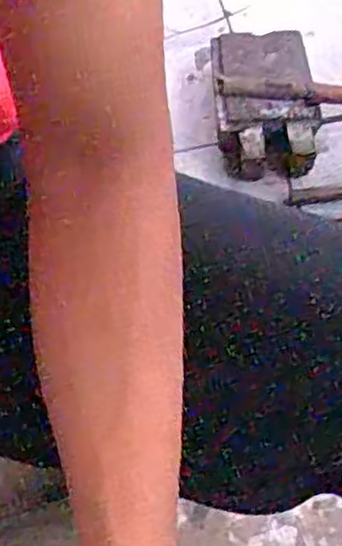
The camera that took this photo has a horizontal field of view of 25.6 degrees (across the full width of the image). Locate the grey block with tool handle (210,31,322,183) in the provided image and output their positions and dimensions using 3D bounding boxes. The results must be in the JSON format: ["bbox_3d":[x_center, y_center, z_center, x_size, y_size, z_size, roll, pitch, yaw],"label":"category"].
[{"bbox_3d":[0.114,-0.208,0.922,0.120,0.047,0.192,-5,61,-1],"label":"grey block with tool handle"}]

